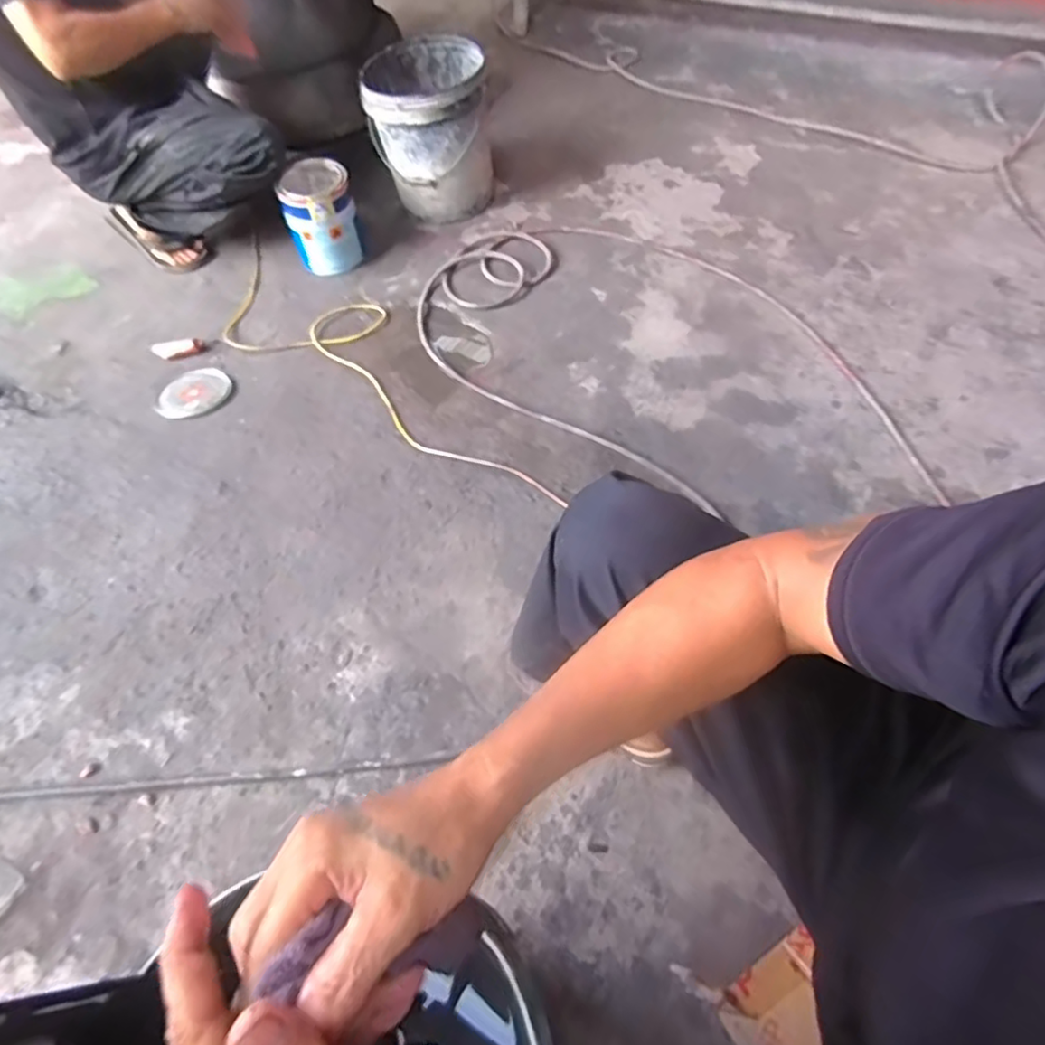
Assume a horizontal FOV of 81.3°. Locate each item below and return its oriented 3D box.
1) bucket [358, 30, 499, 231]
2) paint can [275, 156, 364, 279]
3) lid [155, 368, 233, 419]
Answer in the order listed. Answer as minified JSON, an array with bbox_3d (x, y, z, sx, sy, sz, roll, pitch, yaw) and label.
[{"bbox_3d":[-0.225,-0.963,1.513,0.284,0.293,0.290,-10,57,-2],"label":"bucket"},{"bbox_3d":[-0.481,-0.734,1.462,0.160,0.187,0.169,-2,57,3],"label":"paint can"},{"bbox_3d":[-0.702,-0.277,1.301,0.149,0.015,0.149,-1,60,2],"label":"lid"}]

